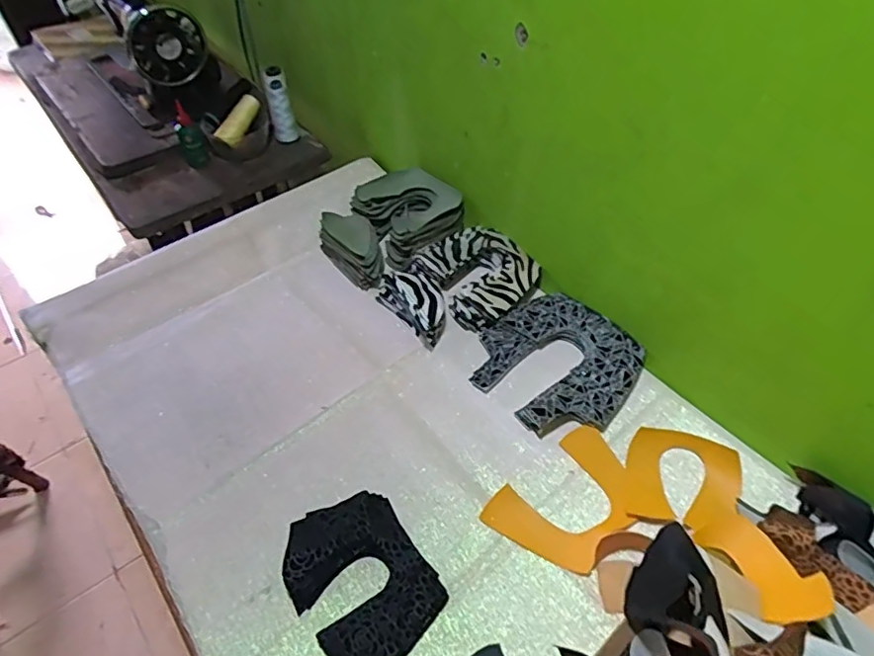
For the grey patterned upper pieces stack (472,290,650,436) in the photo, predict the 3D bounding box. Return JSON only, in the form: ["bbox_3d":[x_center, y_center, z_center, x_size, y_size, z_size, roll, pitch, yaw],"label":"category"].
[{"bbox_3d":[0.154,0.044,0.744,0.182,0.036,0.190,-36,58,-26],"label":"grey patterned upper pieces stack"}]

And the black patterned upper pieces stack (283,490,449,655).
[{"bbox_3d":[-0.077,0.249,0.576,0.121,0.030,0.162,-28,55,-21],"label":"black patterned upper pieces stack"}]

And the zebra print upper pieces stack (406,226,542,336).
[{"bbox_3d":[0.060,-0.080,0.839,0.139,0.040,0.165,-30,56,-23],"label":"zebra print upper pieces stack"}]

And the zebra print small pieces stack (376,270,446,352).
[{"bbox_3d":[-0.025,-0.041,0.809,0.071,0.056,0.134,-32,56,-24],"label":"zebra print small pieces stack"}]

